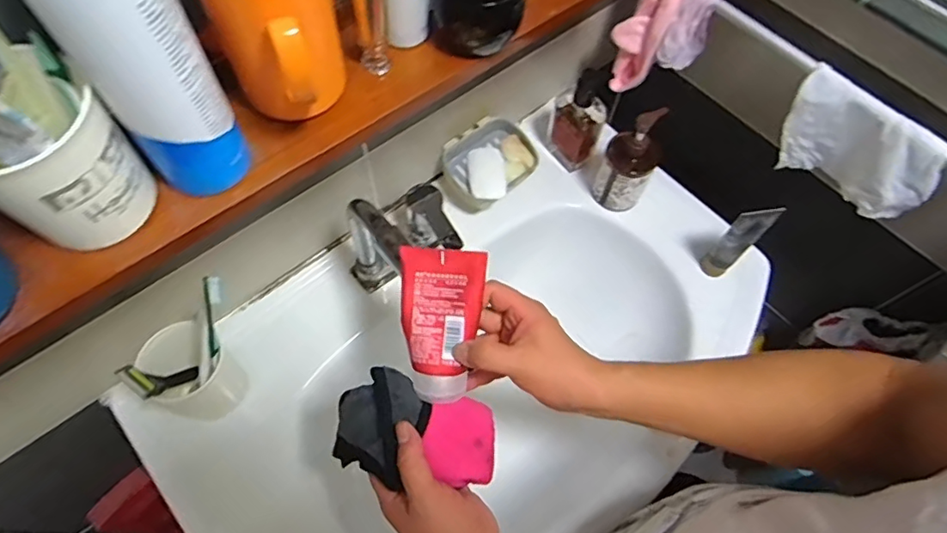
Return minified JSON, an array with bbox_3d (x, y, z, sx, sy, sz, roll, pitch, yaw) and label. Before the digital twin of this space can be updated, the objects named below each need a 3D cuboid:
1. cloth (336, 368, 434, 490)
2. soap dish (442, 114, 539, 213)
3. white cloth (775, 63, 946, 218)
[{"bbox_3d":[-0.083,0.131,0.469,0.086,0.016,0.085,16,68,36],"label":"cloth"},{"bbox_3d":[0.020,-0.140,0.736,0.100,0.044,0.126,37,67,16],"label":"soap dish"},{"bbox_3d":[0.414,-0.126,0.597,0.033,0.118,0.163,-39,70,-20],"label":"white cloth"}]

